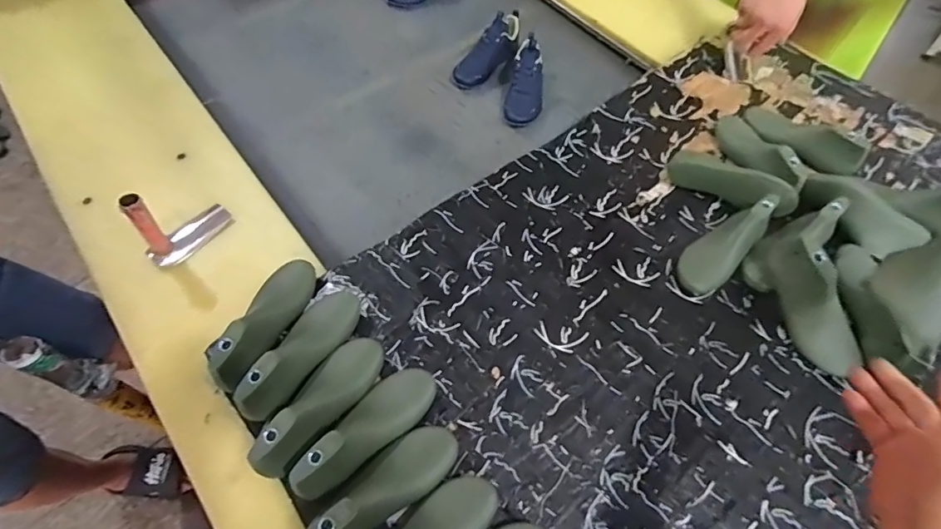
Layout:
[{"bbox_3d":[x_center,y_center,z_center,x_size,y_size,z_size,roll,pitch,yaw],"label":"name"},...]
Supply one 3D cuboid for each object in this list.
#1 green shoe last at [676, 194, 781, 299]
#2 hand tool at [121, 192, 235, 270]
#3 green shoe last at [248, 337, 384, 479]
[{"bbox_3d":[0.374,-0.029,0.724,0.194,0.065,0.069,-42,68,-8],"label":"green shoe last"},{"bbox_3d":[-0.415,-0.073,0.689,0.051,0.122,0.125,32,63,17],"label":"hand tool"},{"bbox_3d":[-0.177,0.162,0.586,0.068,0.065,0.196,28,47,14],"label":"green shoe last"}]

